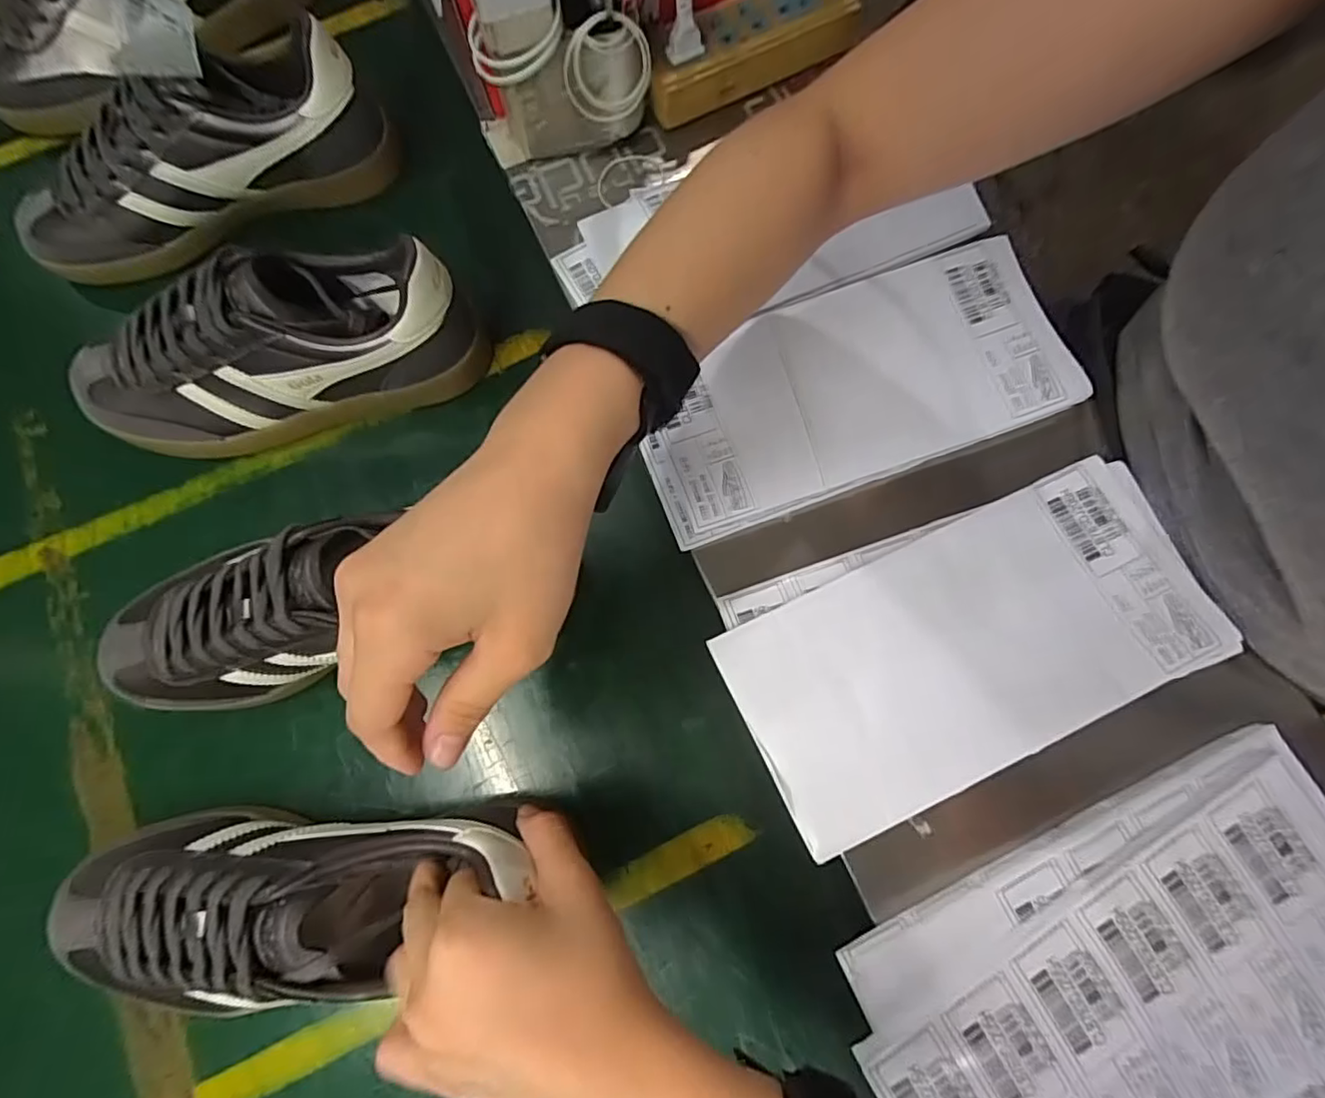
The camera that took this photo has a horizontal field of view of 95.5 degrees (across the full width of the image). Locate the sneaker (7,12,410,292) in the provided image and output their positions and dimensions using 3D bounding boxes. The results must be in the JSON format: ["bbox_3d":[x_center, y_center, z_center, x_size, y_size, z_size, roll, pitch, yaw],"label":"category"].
[{"bbox_3d":[-0.327,-0.275,0.416,0.254,0.088,0.082,-25,77,-4],"label":"sneaker"}]

